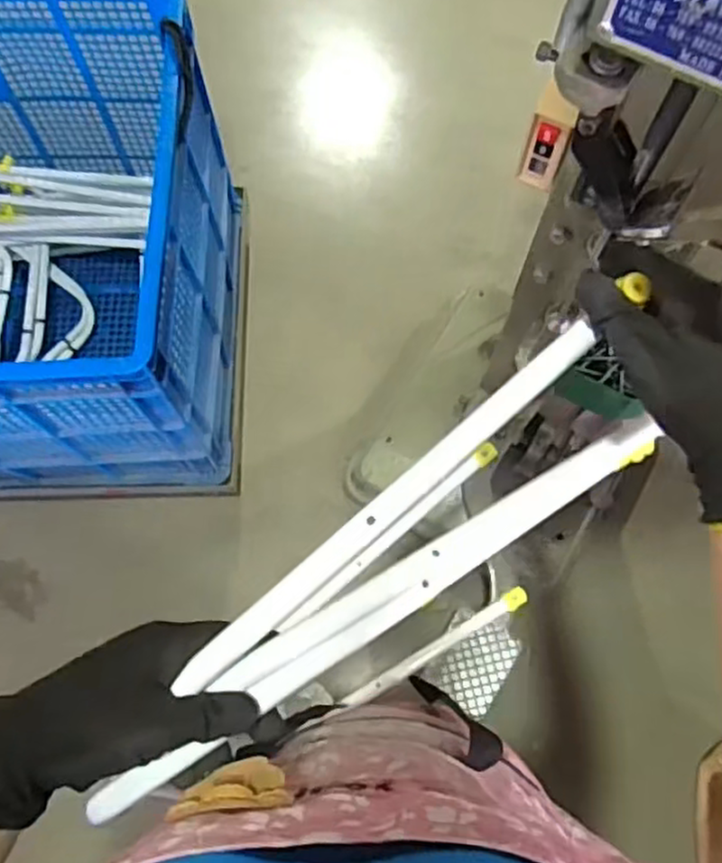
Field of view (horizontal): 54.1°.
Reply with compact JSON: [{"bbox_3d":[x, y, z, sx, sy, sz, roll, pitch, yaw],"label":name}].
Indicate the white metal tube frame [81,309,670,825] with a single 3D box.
[{"bbox_3d":[0.022,0.095,0.421,0.374,0.145,0.097,-36,74,-14],"label":"white metal tube frame"}]

